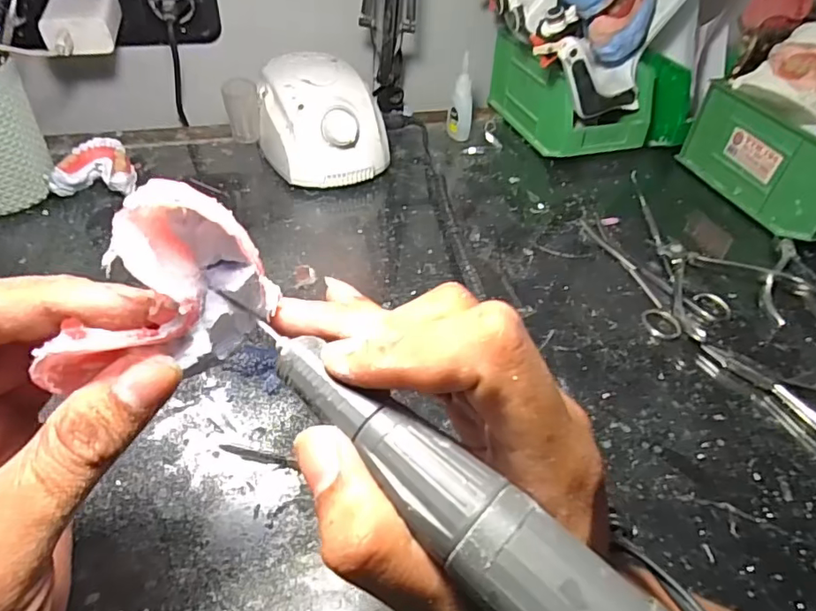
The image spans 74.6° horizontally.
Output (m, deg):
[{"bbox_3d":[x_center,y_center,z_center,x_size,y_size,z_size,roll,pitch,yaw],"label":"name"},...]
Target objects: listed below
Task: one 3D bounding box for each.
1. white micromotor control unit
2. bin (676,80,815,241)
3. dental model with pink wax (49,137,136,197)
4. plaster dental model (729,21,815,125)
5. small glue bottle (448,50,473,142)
[{"bbox_3d":[-0.087,-0.174,0.509,0.094,0.084,0.128,-23,50,-25],"label":"white micromotor control unit"},{"bbox_3d":[0.366,-0.140,0.508,0.095,0.083,0.168,-10,46,-14],"label":"bin"},{"bbox_3d":[-0.270,-0.117,0.471,0.061,0.035,0.054,1,44,-4],"label":"dental model with pink wax"},{"bbox_3d":[0.347,-0.206,0.472,0.064,0.058,0.077,-16,48,-20],"label":"plaster dental model"},{"bbox_3d":[0.057,-0.215,0.562,0.025,0.084,0.019,8,44,4],"label":"small glue bottle"}]

